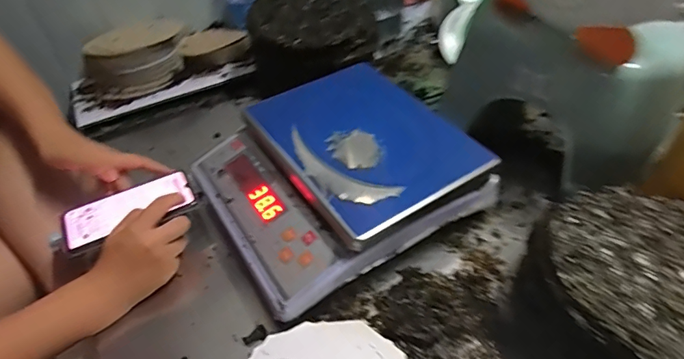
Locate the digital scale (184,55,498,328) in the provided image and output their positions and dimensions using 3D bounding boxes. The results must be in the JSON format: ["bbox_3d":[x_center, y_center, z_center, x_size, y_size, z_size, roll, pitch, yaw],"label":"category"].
[{"bbox_3d":[-0.009,-0.015,0.570,0.299,0.092,0.270,-25,49,-21],"label":"digital scale"}]

